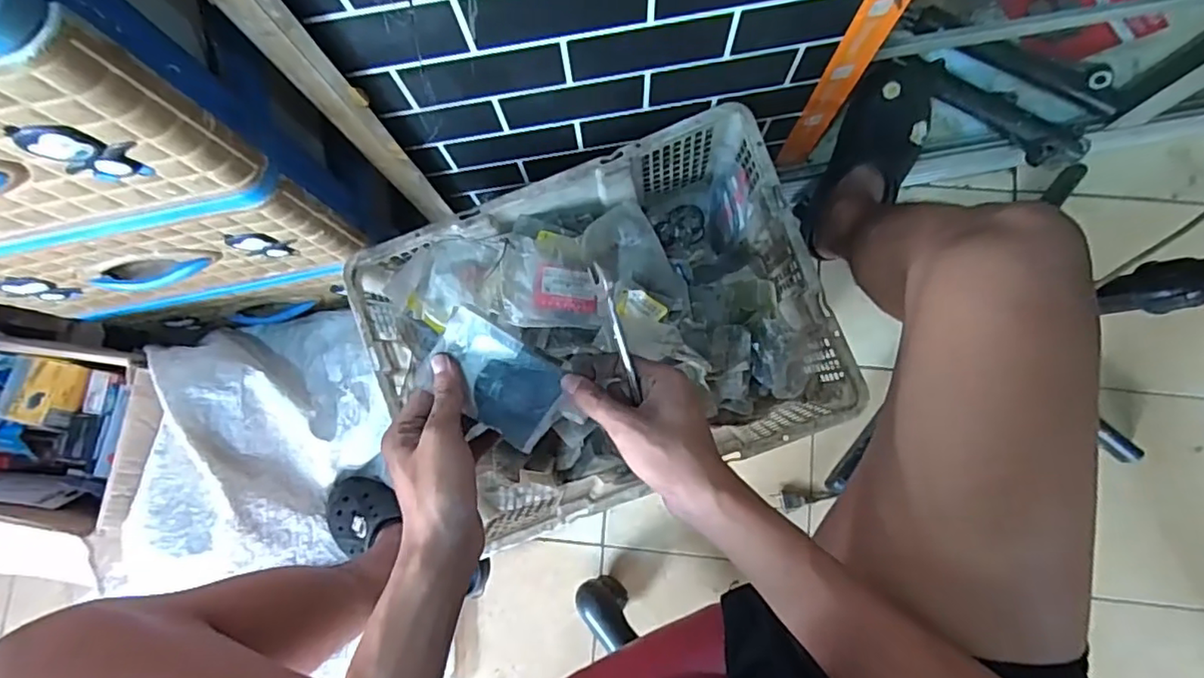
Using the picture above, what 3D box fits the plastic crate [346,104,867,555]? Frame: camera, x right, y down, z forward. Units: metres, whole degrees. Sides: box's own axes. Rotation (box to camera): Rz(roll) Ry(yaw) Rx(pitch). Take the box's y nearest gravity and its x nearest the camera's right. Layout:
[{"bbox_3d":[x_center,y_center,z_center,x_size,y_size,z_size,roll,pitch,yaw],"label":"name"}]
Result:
[{"bbox_3d":[-0.002,-0.003,0.691,0.456,0.161,0.336,-21,81,0],"label":"plastic crate"}]

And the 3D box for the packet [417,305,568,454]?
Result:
[{"bbox_3d":[-0.076,0.028,0.428,0.096,0.011,0.064,35,87,-7],"label":"packet"}]

